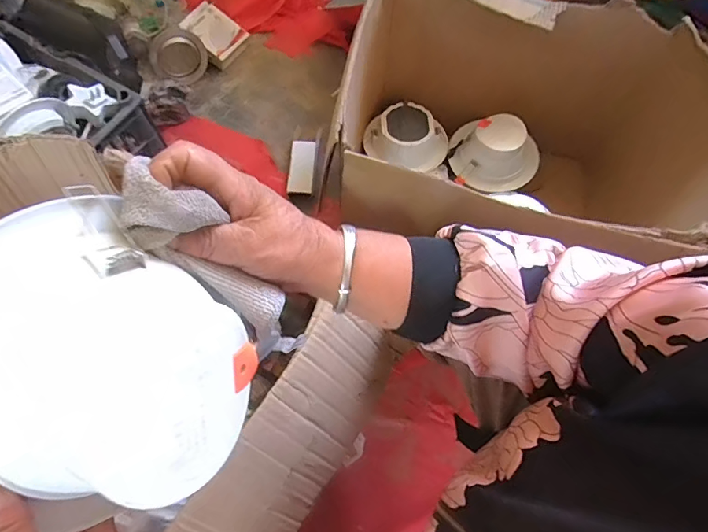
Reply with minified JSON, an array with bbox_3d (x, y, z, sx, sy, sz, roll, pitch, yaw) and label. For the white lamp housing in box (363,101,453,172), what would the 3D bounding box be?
[{"bbox_3d":[0.119,-0.273,0.919,0.158,0.069,0.141,-26,70,-11],"label":"white lamp housing in box"}]

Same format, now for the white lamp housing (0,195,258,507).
[{"bbox_3d":[-0.120,0.043,0.217,0.086,0.142,0.147,6,96,27],"label":"white lamp housing"}]

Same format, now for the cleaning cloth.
[{"bbox_3d":[-0.084,-0.007,0.254,0.042,0.027,0.121,-46,115,-17],"label":"cleaning cloth"}]

